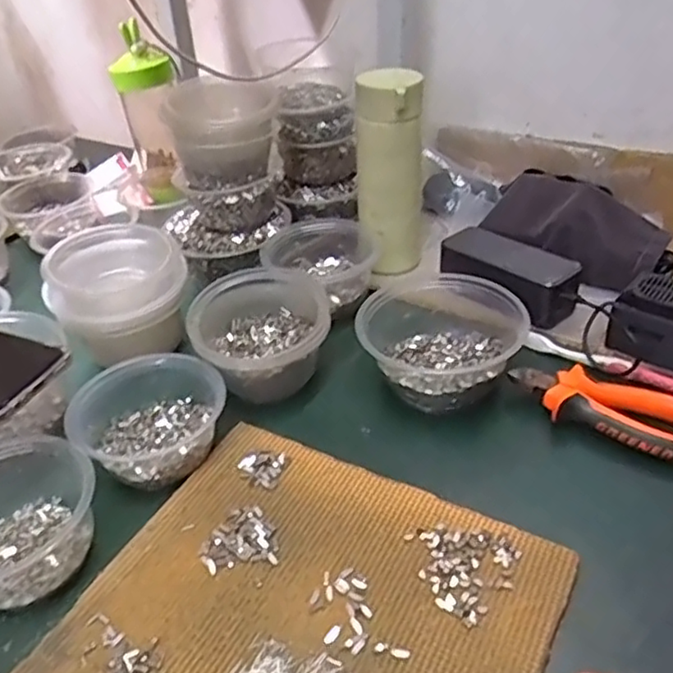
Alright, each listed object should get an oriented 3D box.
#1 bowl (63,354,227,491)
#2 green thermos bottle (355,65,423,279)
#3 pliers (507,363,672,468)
[{"bbox_3d":[-0.143,0.061,0.505,0.115,0.056,0.103,-16,38,-13],"label":"bowl"},{"bbox_3d":[0.052,-0.156,0.649,0.066,0.194,0.060,-1,37,7],"label":"green thermos bottle"},{"bbox_3d":[0.211,0.049,0.498,0.150,0.017,0.057,21,44,31],"label":"pliers"}]

